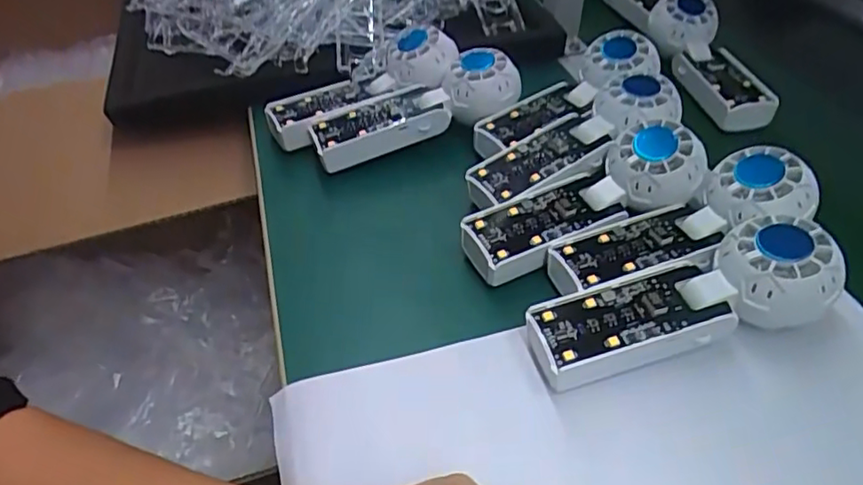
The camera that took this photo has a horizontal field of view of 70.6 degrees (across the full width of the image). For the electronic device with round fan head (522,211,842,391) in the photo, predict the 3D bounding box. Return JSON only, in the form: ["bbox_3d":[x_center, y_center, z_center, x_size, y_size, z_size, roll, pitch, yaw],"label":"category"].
[{"bbox_3d":[0.141,0.029,0.339,0.175,0.046,0.057,-10,46,-7],"label":"electronic device with round fan head"}]

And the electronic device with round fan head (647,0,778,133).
[{"bbox_3d":[0.257,-0.174,0.570,0.064,0.044,0.162,-8,45,-5],"label":"electronic device with round fan head"}]

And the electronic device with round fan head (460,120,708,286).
[{"bbox_3d":[0.100,-0.034,0.403,0.171,0.045,0.066,-19,47,-15],"label":"electronic device with round fan head"}]

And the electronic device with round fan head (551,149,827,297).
[{"bbox_3d":[0.154,-0.010,0.382,0.168,0.032,0.051,-23,47,-2],"label":"electronic device with round fan head"}]

